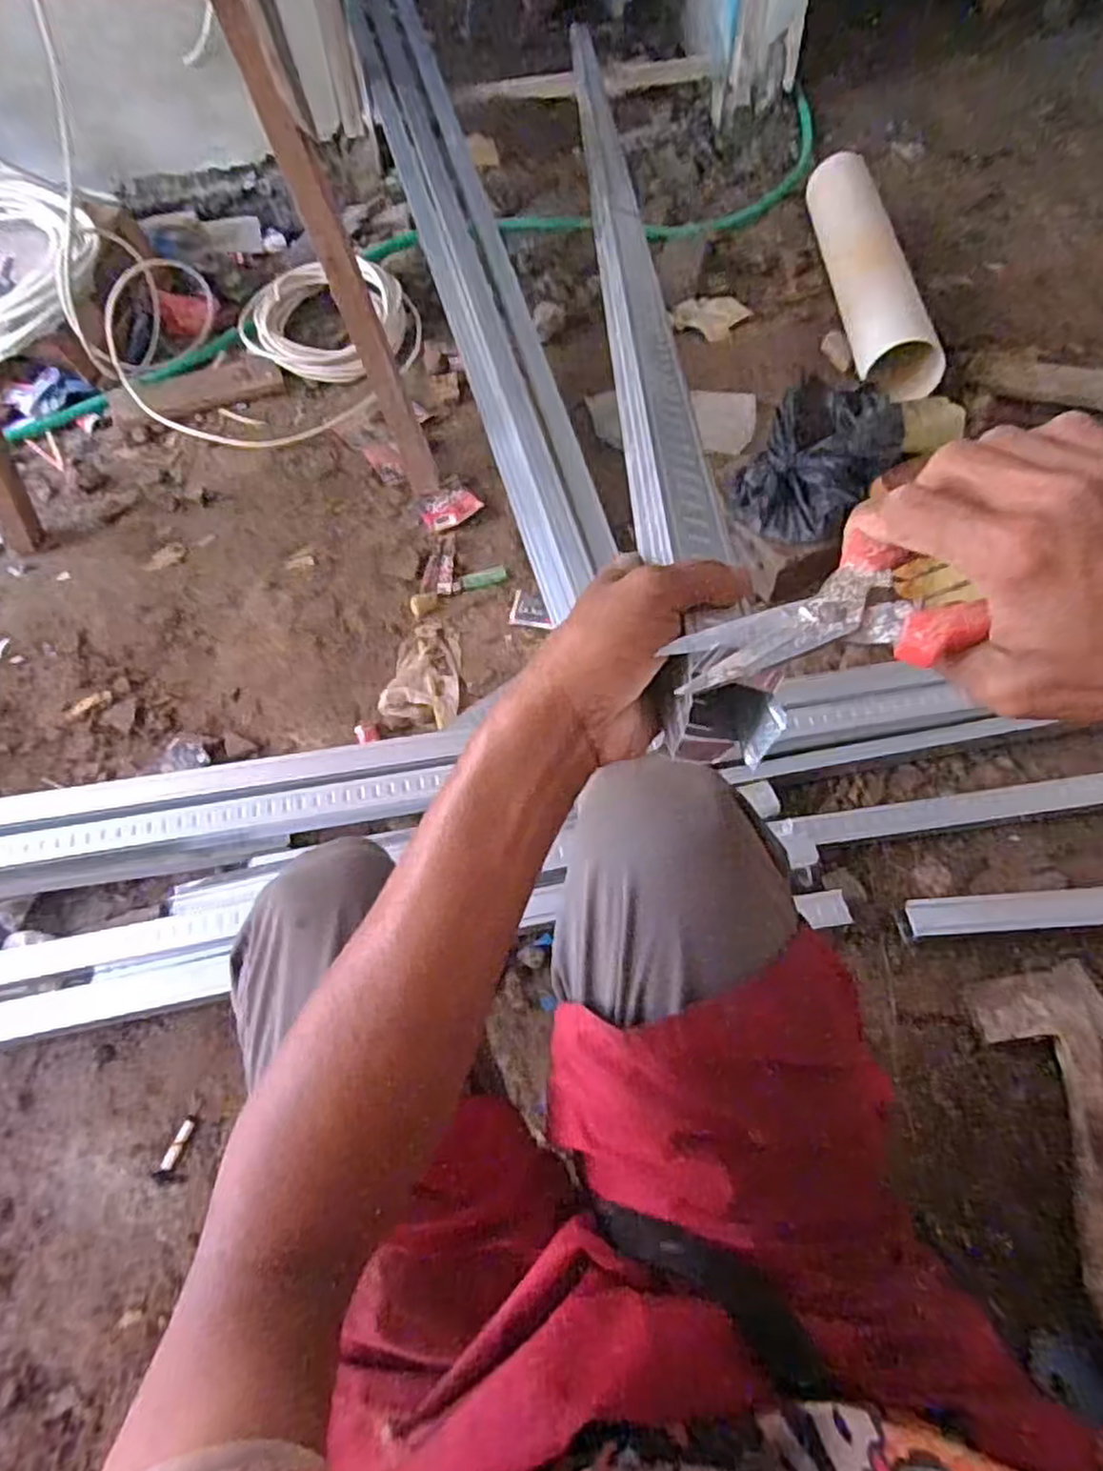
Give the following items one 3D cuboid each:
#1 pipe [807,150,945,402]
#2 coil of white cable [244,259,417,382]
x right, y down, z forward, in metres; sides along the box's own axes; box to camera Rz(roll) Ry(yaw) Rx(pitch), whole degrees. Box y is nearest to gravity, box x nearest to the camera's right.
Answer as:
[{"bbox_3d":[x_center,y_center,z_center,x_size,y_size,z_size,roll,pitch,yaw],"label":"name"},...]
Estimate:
[{"bbox_3d":[0.549,-0.812,1.285,0.107,0.095,0.594,-1,57,2],"label":"pipe"},{"bbox_3d":[-0.420,-0.781,1.397,0.336,0.086,0.265,-5,76,-4],"label":"coil of white cable"}]

